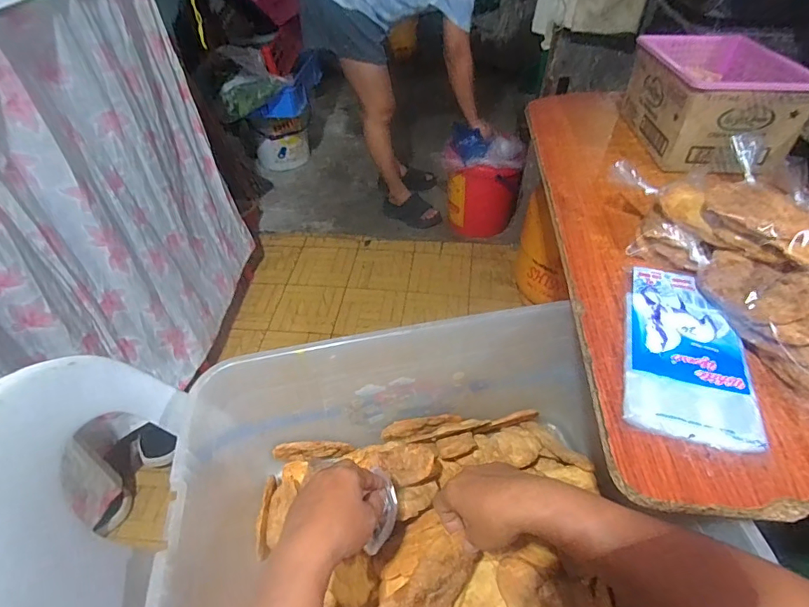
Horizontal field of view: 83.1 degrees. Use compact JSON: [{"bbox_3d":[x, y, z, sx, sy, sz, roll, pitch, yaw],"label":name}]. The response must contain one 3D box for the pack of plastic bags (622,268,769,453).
[{"bbox_3d":[0.261,0.042,0.430,0.101,0.021,0.202,13,48,13],"label":"pack of plastic bags"}]

